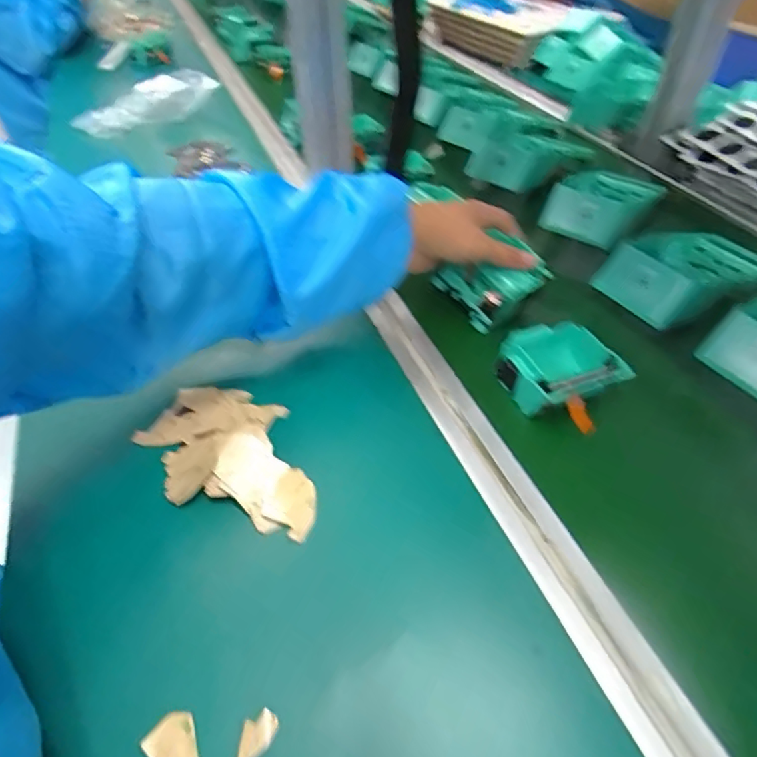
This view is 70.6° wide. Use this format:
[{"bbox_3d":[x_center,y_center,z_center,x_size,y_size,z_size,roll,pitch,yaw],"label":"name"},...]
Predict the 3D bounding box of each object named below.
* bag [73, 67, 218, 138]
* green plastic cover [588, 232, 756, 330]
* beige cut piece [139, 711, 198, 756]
[{"bbox_3d":[-0.372,-0.454,0.873,0.208,0.045,0.093,-31,49,-27],"label":"bag"},{"bbox_3d":[0.294,-0.108,0.500,0.182,0.043,0.090,-24,47,-22],"label":"green plastic cover"},{"bbox_3d":[-0.101,0.188,0.264,0.024,0.006,0.037,-22,46,-20],"label":"beige cut piece"}]

